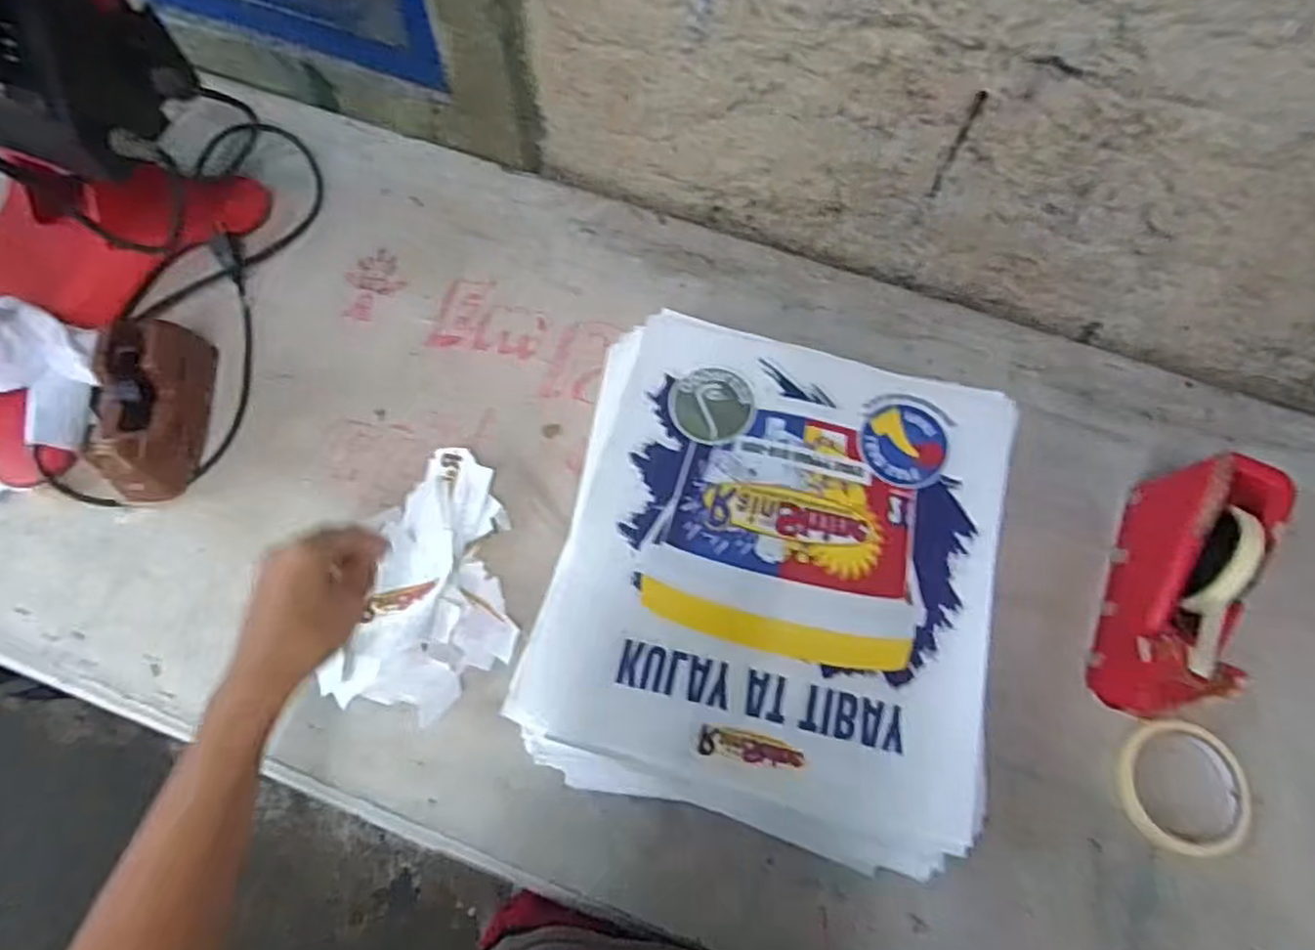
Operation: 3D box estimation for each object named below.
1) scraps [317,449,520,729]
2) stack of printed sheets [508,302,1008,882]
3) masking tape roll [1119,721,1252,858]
[{"bbox_3d":[-0.178,0.087,0.621,0.133,0.038,0.216,13,70,6],"label":"scraps"},{"bbox_3d":[0.096,0.074,0.612,0.344,0.044,0.389,12,70,5],"label":"stack of printed sheets"},{"bbox_3d":[0.403,0.238,0.568,0.095,0.010,0.093,0,69,1],"label":"masking tape roll"}]

